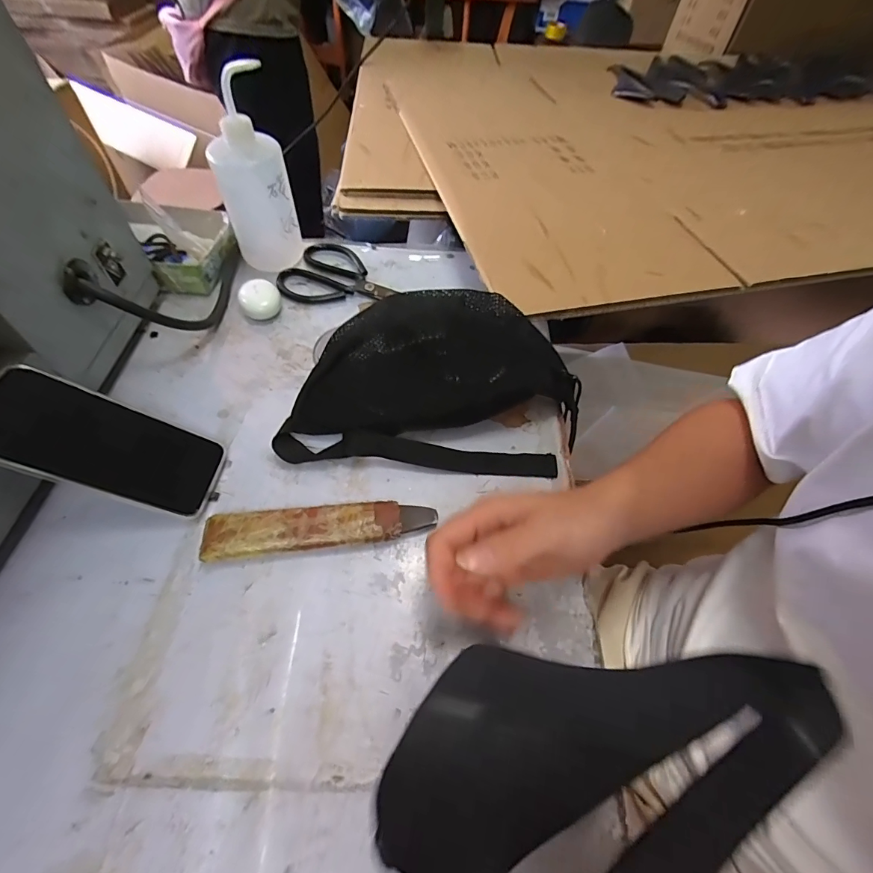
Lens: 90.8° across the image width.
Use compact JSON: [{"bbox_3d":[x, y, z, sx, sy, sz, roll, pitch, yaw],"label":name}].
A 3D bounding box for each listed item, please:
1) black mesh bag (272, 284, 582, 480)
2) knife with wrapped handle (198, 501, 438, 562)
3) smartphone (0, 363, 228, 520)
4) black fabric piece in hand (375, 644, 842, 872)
[{"bbox_3d":[0.001,-0.060,0.409,0.287,0.091,0.161,3,57,-1],"label":"black mesh bag"},{"bbox_3d":[-0.095,0.076,0.362,0.186,0.015,0.038,-4,57,-6],"label":"knife with wrapped handle"},{"bbox_3d":[-0.262,0.008,0.347,0.164,0.010,0.077,28,51,-29],"label":"smartphone"},{"bbox_3d":[0.091,0.152,0.204,0.222,0.070,0.136,-20,60,-16],"label":"black fabric piece in hand"}]

